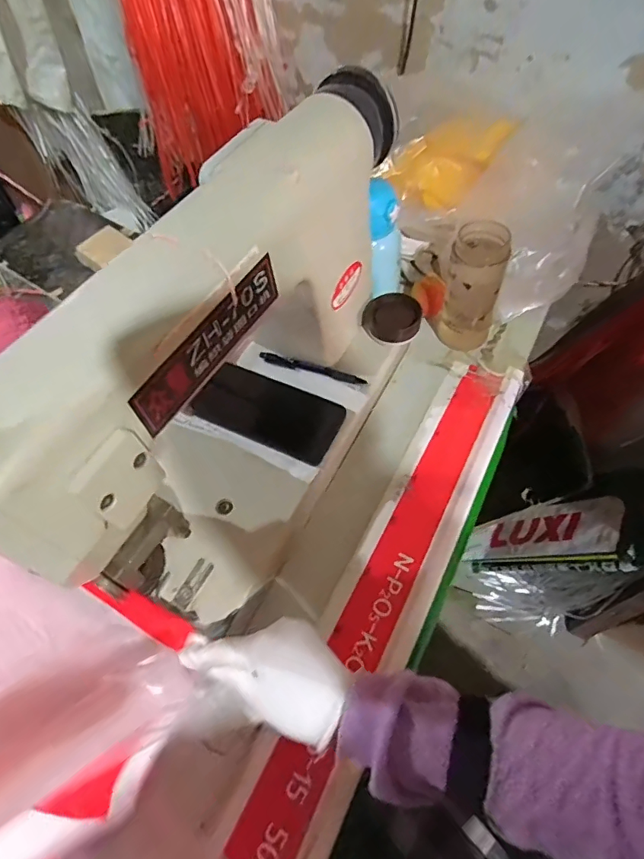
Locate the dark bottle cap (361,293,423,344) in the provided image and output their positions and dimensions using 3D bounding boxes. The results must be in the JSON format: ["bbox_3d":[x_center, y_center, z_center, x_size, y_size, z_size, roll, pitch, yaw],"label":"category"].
[{"bbox_3d":[0.085,-0.138,0.597,0.074,0.010,0.058,7,96,19],"label":"dark bottle cap"}]

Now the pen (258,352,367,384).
[{"bbox_3d":[-0.013,-0.075,0.579,0.135,0.012,0.016,13,61,15],"label":"pen"}]

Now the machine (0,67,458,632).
[{"bbox_3d":[-0.073,-0.063,0.451,0.184,0.322,0.462,22,63,20],"label":"machine"}]

